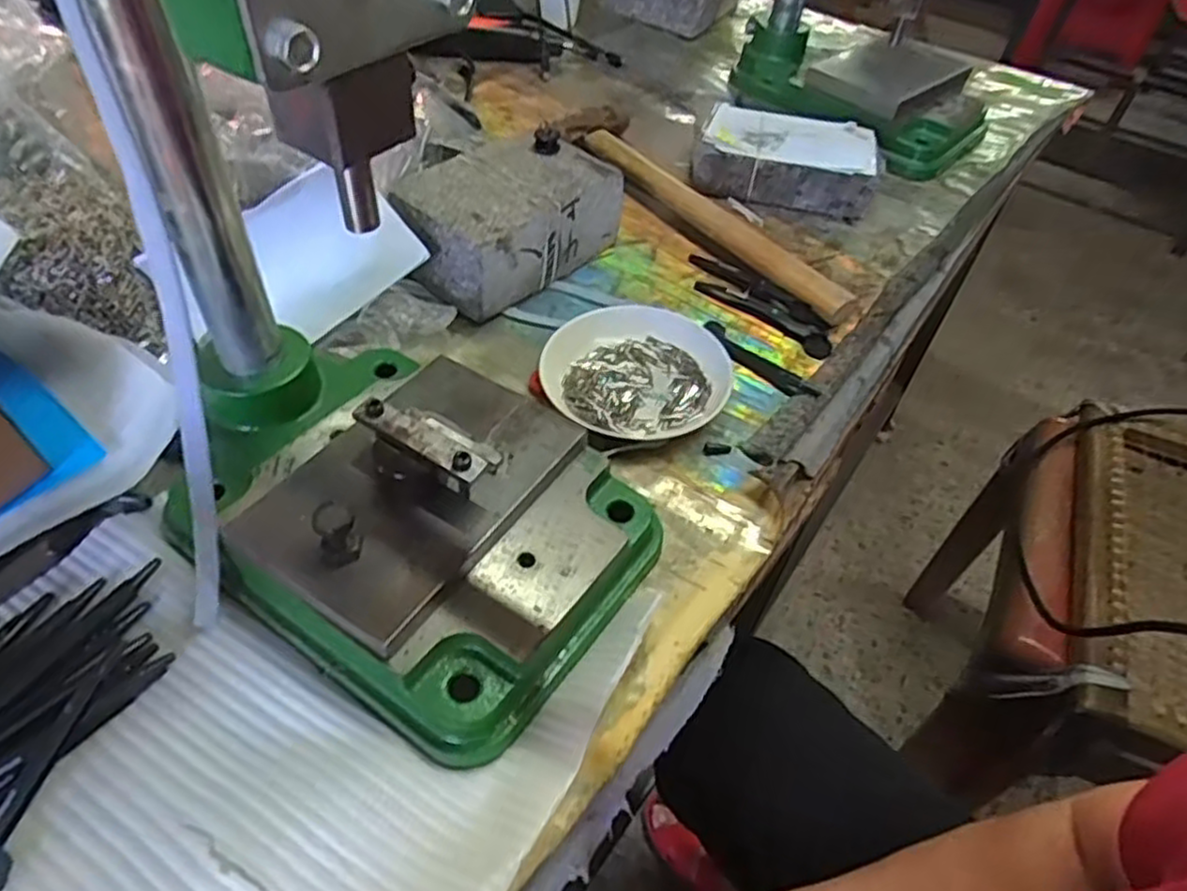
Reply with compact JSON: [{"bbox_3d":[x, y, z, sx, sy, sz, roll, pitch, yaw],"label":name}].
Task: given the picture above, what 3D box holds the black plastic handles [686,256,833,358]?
[{"bbox_3d":[0.121,-0.108,0.552,0.033,0.016,0.133,-35,60,-30],"label":"black plastic handles"}]

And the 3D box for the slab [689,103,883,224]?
[{"bbox_3d":[0.172,-0.256,0.662,0.156,0.046,0.086,16,49,9],"label":"slab"}]

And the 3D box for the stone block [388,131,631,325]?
[{"bbox_3d":[-0.064,-0.168,0.548,0.100,0.061,0.147,37,55,24],"label":"stone block"}]

